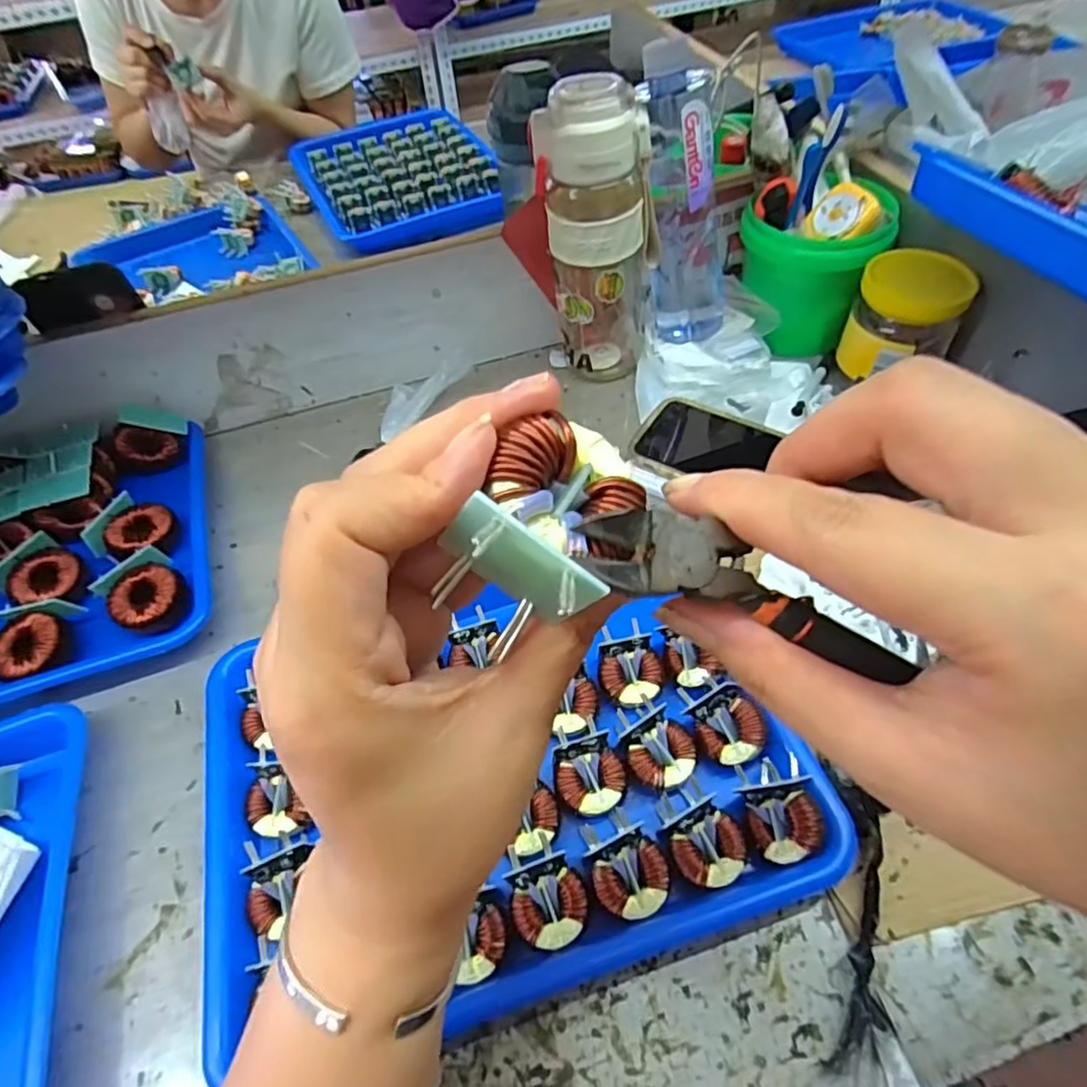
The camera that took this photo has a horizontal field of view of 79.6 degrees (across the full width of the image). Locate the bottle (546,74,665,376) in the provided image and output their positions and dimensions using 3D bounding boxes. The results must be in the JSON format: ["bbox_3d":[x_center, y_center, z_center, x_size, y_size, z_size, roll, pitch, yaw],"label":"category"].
[{"bbox_3d":[0.051,-0.249,0.546,0.085,0.228,0.080,0,53,5],"label":"bottle"}]

